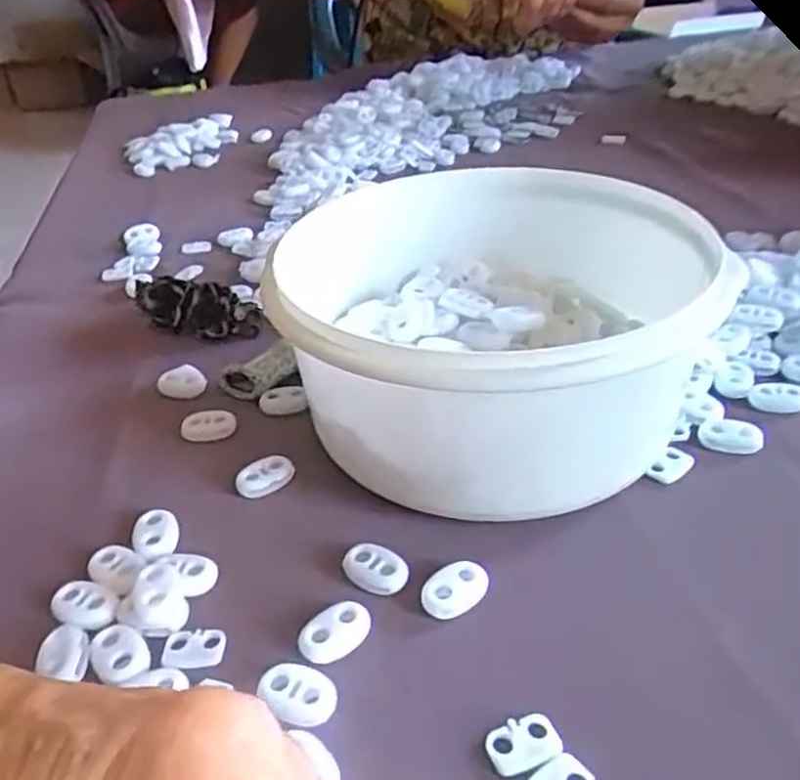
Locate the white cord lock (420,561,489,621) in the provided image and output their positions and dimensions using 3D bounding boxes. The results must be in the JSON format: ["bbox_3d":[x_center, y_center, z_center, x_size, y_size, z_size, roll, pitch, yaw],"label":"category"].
[{"bbox_3d":[0.017,0.063,0.230,0.021,0.007,0.015,-30,42,-30],"label":"white cord lock"}]

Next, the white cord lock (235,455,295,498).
[{"bbox_3d":[-0.051,0.033,0.279,0.022,0.007,0.013,-23,39,-24],"label":"white cord lock"}]

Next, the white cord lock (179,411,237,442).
[{"bbox_3d":[-0.081,0.015,0.309,0.023,0.008,0.009,-11,36,-8],"label":"white cord lock"}]

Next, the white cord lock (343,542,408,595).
[{"bbox_3d":[-0.008,0.058,0.239,0.022,0.005,0.015,20,42,31],"label":"white cord lock"}]

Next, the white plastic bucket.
[{"bbox_3d":[0.036,-0.020,0.282,0.151,0.076,0.151,-3,35,2],"label":"white plastic bucket"}]

